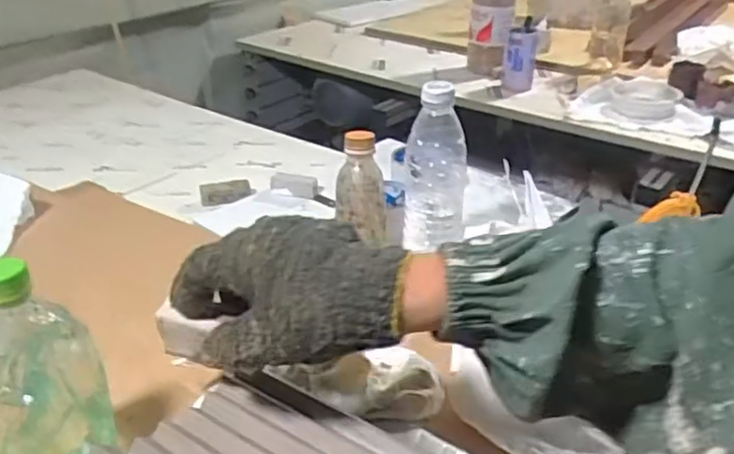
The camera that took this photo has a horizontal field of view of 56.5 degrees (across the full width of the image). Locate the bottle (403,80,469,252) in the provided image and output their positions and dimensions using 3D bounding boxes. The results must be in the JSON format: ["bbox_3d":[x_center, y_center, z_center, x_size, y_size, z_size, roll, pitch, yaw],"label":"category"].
[{"bbox_3d":[0.073,-0.066,0.708,0.065,0.169,0.051,5,28,4],"label":"bottle"}]

